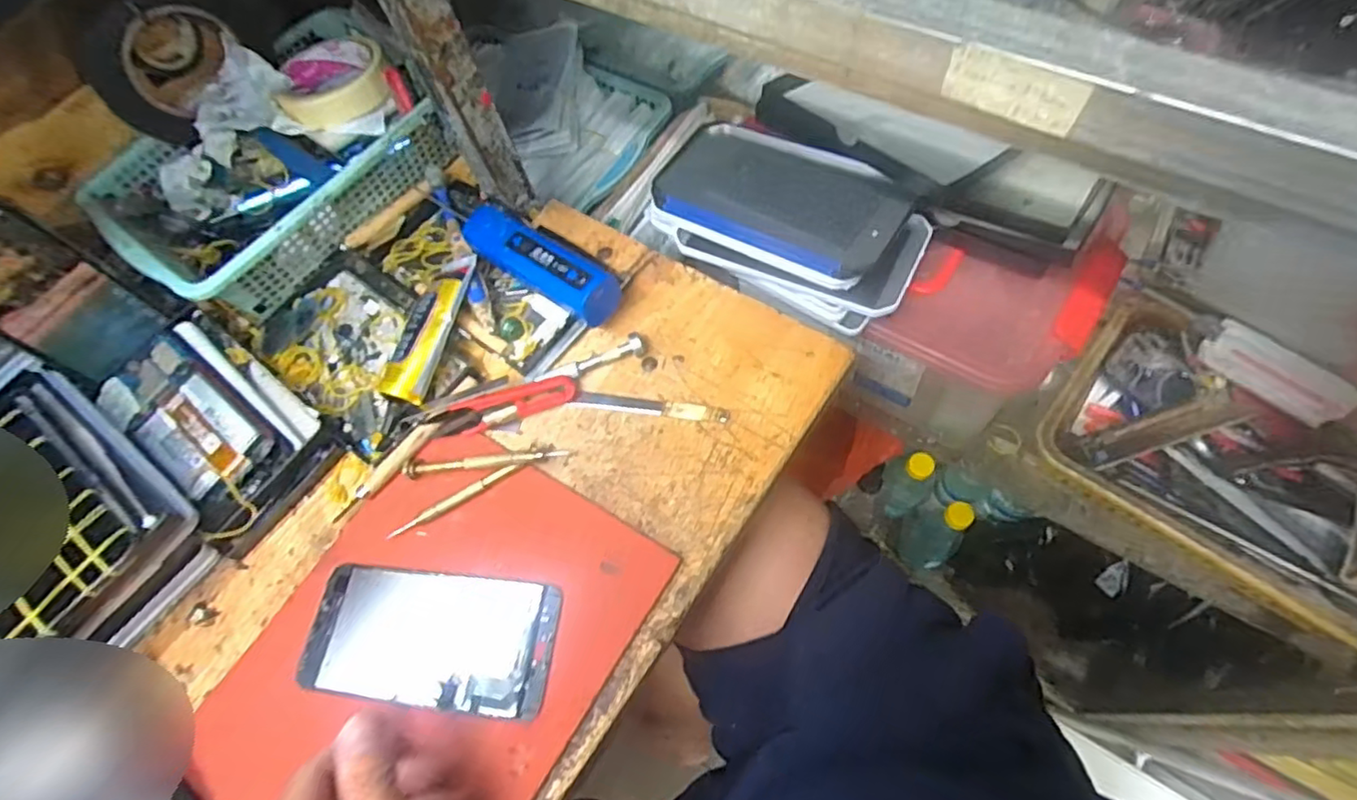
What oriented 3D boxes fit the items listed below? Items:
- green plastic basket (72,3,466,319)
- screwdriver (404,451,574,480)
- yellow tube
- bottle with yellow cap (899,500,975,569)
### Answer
[{"bbox_3d":[-0.326,-0.197,0.530,0.186,0.080,0.261,35,73,21],"label":"green plastic basket"},{"bbox_3d":[-0.130,0.040,0.429,0.109,0.011,0.012,-9,64,4],"label":"screwdriver"},{"bbox_3d":[-0.179,-0.052,0.468,0.033,0.027,0.113,15,67,14],"label":"yellow tube"},{"bbox_3d":[0.354,0.181,0.878,0.071,0.193,0.071,-3,64,7],"label":"bottle with yellow cap"}]

